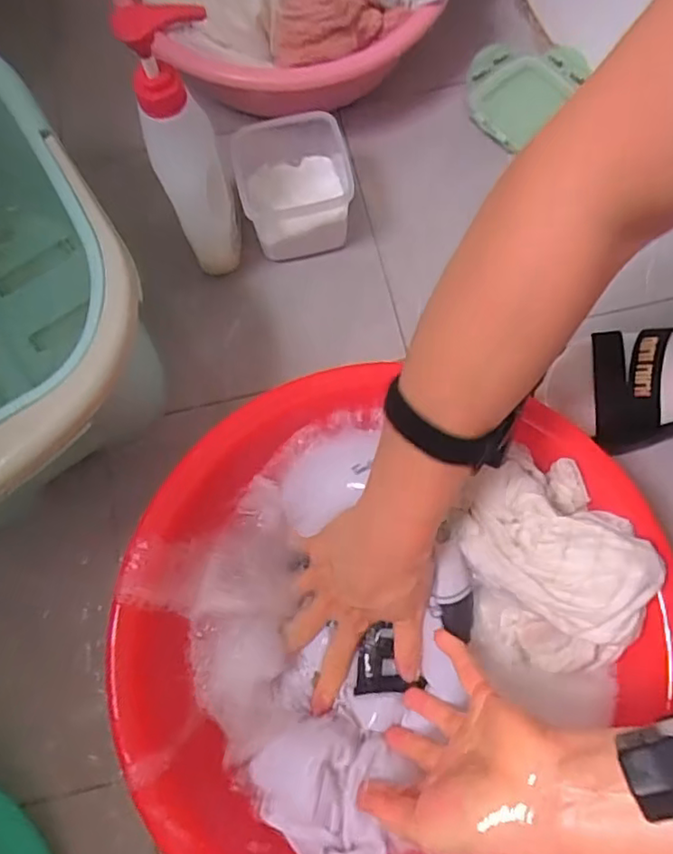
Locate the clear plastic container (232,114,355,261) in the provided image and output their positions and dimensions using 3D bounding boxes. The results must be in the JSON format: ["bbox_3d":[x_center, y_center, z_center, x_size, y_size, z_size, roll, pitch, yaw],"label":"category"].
[{"bbox_3d":[-0.040,-0.228,0.589,0.105,0.085,0.107,-11,75,-2],"label":"clear plastic container"}]

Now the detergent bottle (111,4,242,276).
[{"bbox_3d":[-0.112,-0.210,0.488,0.063,0.236,0.053,-21,76,-5],"label":"detergent bottle"}]

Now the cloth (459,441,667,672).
[{"bbox_3d":[0.147,0.089,0.430,0.109,0.080,0.164,-21,76,-5],"label":"cloth"}]

